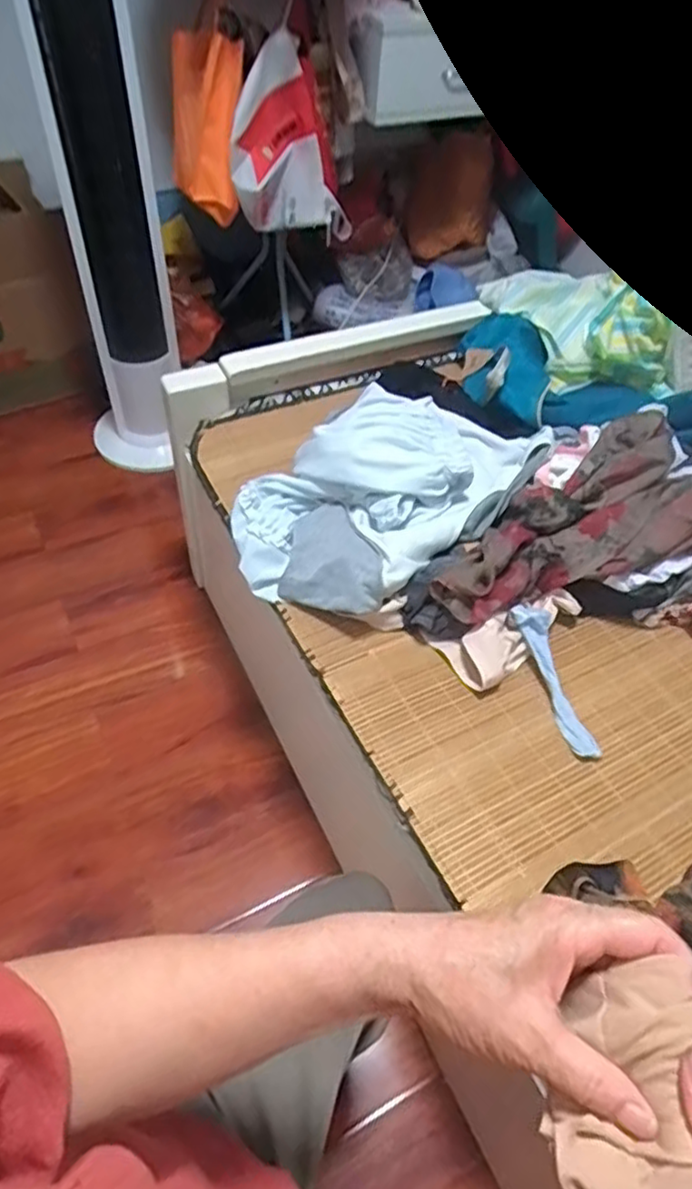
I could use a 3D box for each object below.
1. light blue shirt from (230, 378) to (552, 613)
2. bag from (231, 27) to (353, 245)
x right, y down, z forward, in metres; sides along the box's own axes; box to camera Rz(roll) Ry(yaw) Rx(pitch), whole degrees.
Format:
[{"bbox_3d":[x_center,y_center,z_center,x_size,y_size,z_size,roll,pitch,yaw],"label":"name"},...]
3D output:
[{"bbox_3d":[0.059,-0.140,0.902,0.399,0.138,0.243,-31,58,-26],"label":"light blue shirt"},{"bbox_3d":[-0.107,-0.915,1.411,0.229,0.324,0.202,3,50,-1],"label":"bag"}]

